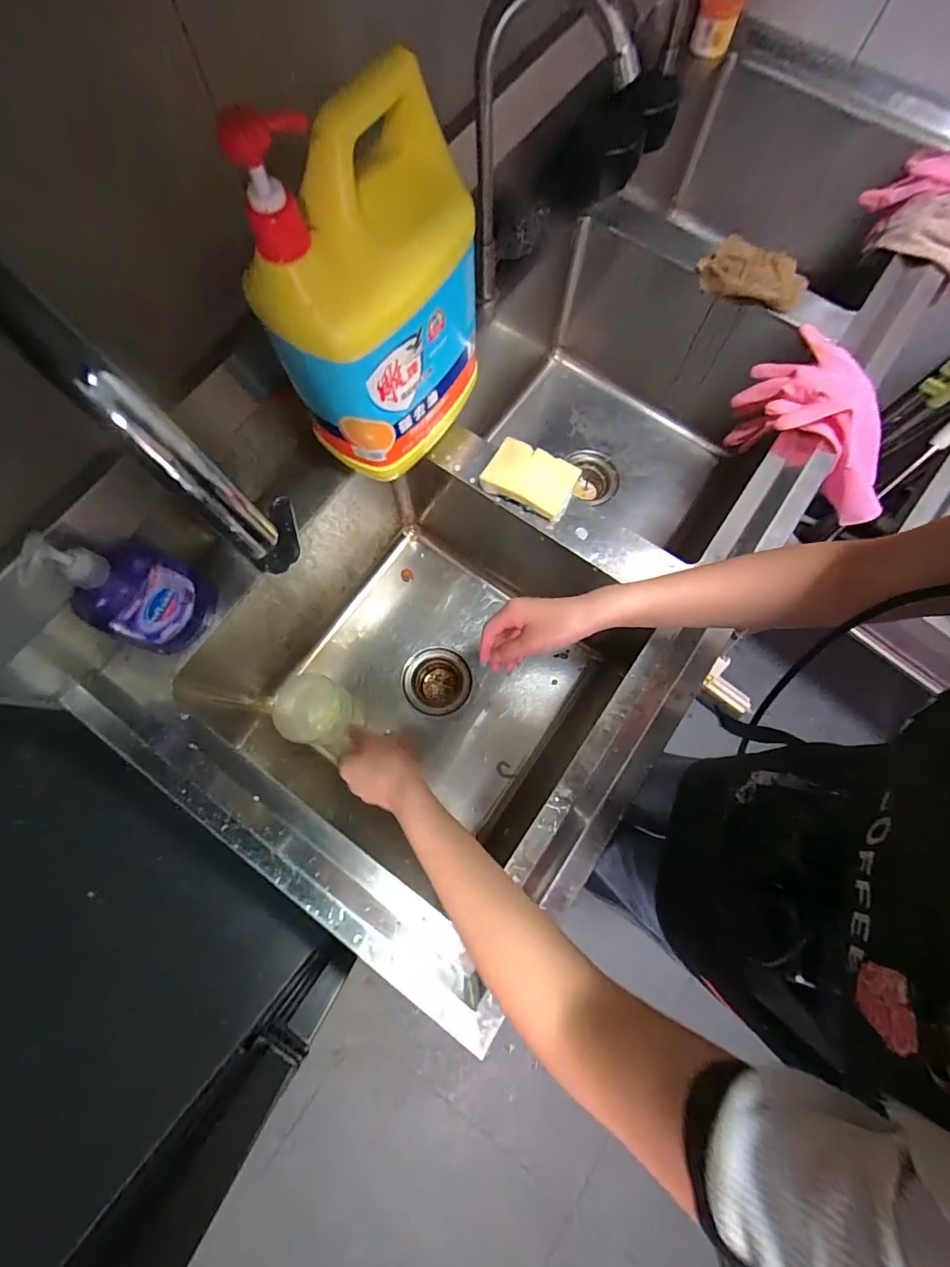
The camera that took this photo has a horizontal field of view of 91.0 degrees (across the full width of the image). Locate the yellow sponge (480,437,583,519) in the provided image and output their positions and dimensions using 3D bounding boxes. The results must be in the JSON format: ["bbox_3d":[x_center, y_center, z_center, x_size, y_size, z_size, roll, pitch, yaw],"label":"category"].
[{"bbox_3d":[0.069,-0.194,0.570,0.102,0.019,0.074,26,77,5],"label":"yellow sponge"}]

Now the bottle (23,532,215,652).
[{"bbox_3d":[-0.330,-0.039,0.456,0.063,0.178,0.091,11,76,2],"label":"bottle"}]

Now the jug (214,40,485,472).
[{"bbox_3d":[-0.087,-0.304,0.440,0.116,0.272,0.198,32,78,7],"label":"jug"}]

